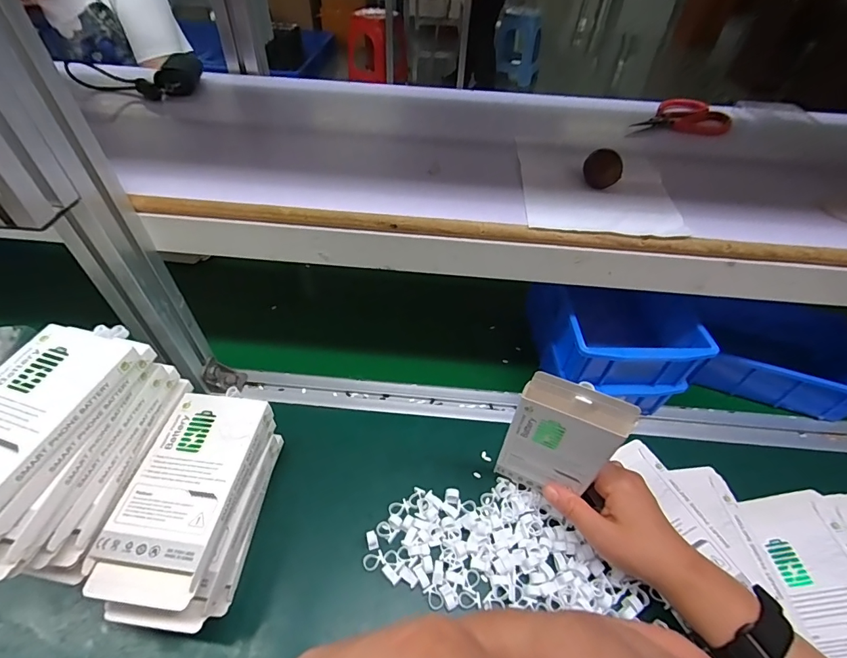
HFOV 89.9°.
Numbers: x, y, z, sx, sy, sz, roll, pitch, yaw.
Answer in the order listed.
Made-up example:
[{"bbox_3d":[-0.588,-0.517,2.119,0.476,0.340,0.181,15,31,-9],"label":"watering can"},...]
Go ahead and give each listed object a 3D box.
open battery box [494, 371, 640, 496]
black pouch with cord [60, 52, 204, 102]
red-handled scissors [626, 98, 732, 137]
[{"bbox_3d":[0.109,0.095,0.350,0.077,0.145,0.014,20,49,15],"label":"open battery box"},{"bbox_3d":[-0.330,-0.294,0.494,0.139,0.033,0.064,-20,51,-20],"label":"black pouch with cord"},{"bbox_3d":[0.303,-0.254,0.511,0.137,0.020,0.071,-3,48,-7],"label":"red-handled scissors"}]

